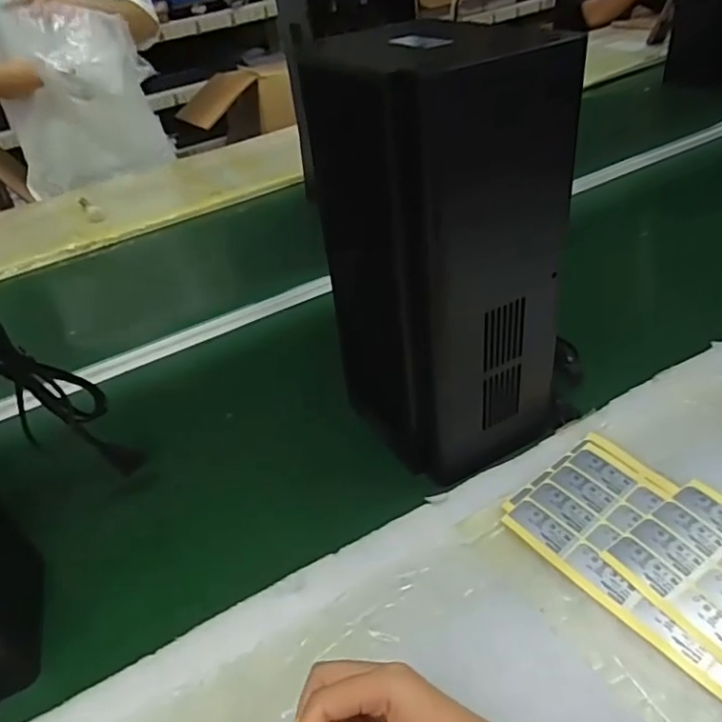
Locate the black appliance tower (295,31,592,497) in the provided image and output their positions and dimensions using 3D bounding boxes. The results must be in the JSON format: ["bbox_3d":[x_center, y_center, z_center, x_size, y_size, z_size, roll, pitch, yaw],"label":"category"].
[{"bbox_3d":[0.066,-0.085,0.512,0.142,0.332,0.171,-25,42,-19],"label":"black appliance tower"}]

